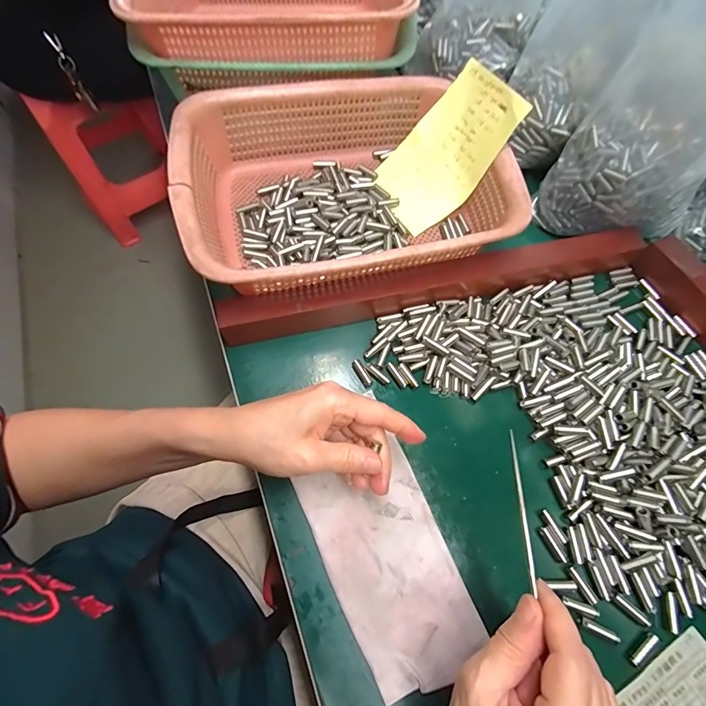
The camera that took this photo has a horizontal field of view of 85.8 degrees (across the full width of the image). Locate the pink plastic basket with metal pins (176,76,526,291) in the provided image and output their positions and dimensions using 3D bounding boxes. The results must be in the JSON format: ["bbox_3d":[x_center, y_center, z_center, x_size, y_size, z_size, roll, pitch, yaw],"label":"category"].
[{"bbox_3d":[-0.005,-0.156,0.360,0.286,0.080,0.215,-11,67,-5],"label":"pink plastic basket with metal pins"}]

